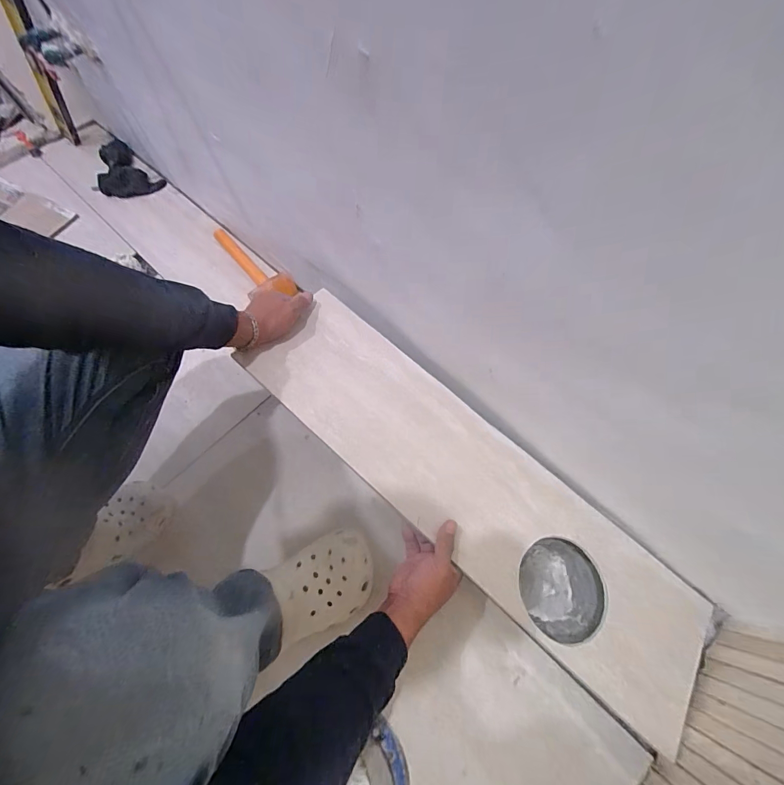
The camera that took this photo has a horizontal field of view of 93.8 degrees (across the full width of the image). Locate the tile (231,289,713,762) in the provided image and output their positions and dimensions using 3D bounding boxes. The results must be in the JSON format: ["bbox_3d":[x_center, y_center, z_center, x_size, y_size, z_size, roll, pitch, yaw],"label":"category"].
[{"bbox_3d":[0.109,0.131,0.532,0.724,0.015,0.195,40,65,9],"label":"tile"}]

